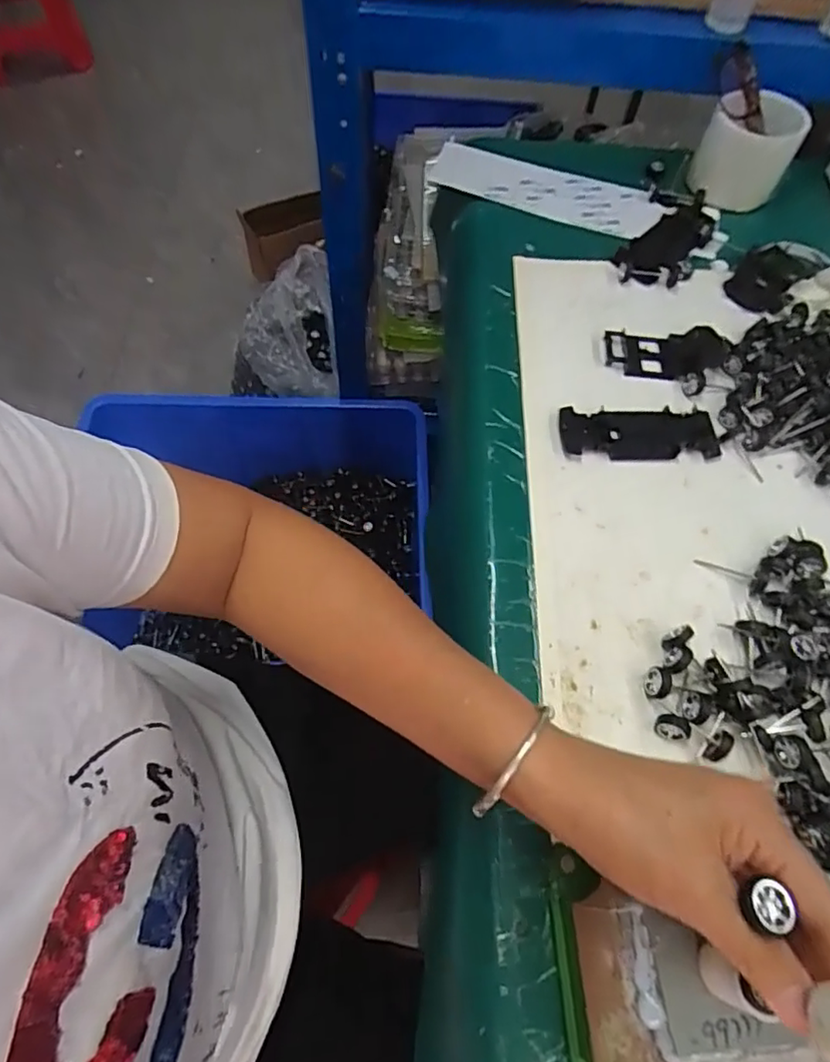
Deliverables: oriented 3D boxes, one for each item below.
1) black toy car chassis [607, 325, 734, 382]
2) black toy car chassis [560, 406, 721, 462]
[{"bbox_3d":[0.214,-0.152,0.489,0.101,0.013,0.048,1,63,-2],"label":"black toy car chassis"},{"bbox_3d":[0.177,-0.077,0.457,0.122,0.007,0.046,1,63,-3],"label":"black toy car chassis"}]

